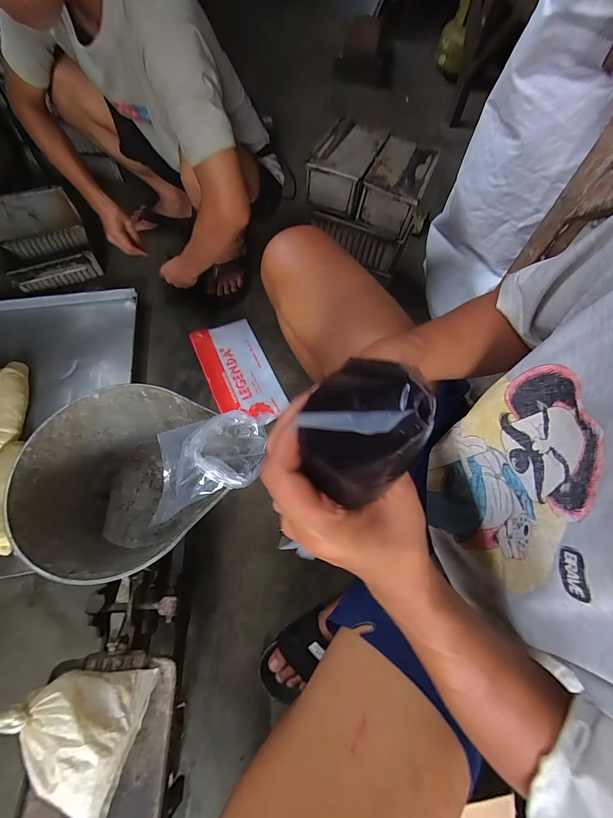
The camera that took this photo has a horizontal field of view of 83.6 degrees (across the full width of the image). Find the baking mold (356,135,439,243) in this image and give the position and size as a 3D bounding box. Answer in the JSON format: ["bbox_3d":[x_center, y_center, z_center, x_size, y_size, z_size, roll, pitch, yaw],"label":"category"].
[{"bbox_3d":[0.181,-0.443,0.690,0.110,0.082,0.172,21,64,6],"label":"baking mold"}]

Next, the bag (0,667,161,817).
[{"bbox_3d":[-0.279,0.360,0.383,0.157,0.069,0.137,16,64,3],"label":"bag"}]

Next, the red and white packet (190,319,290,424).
[{"bbox_3d":[-0.162,-0.089,0.827,0.151,0.019,0.297,-22,67,-15],"label":"red and white packet"}]

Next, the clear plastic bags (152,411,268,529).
[{"bbox_3d":[-0.129,0.062,0.446,0.152,0.109,0.118,-7,65,-8],"label":"clear plastic bags"}]

